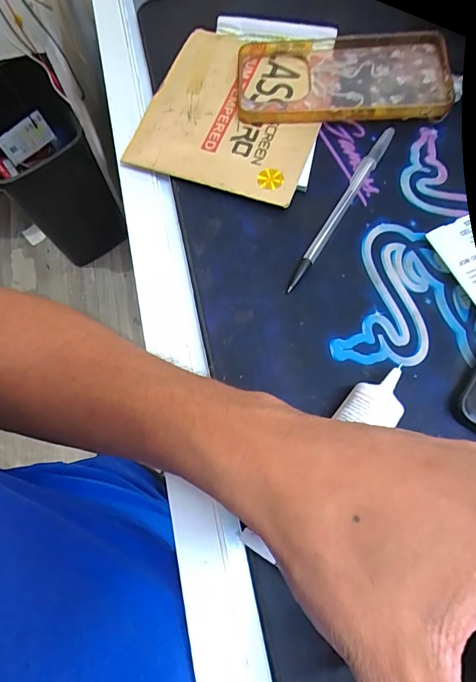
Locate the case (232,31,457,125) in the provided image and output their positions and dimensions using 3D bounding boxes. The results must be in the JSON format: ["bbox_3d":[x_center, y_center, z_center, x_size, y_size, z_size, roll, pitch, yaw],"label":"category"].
[{"bbox_3d":[0.086,-0.215,0.336,0.169,0.014,0.089,0,71,1],"label":"case"}]

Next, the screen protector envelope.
[{"bbox_3d":[-0.002,-0.185,0.329,0.133,0.009,0.151,19,73,8],"label":"screen protector envelope"}]

